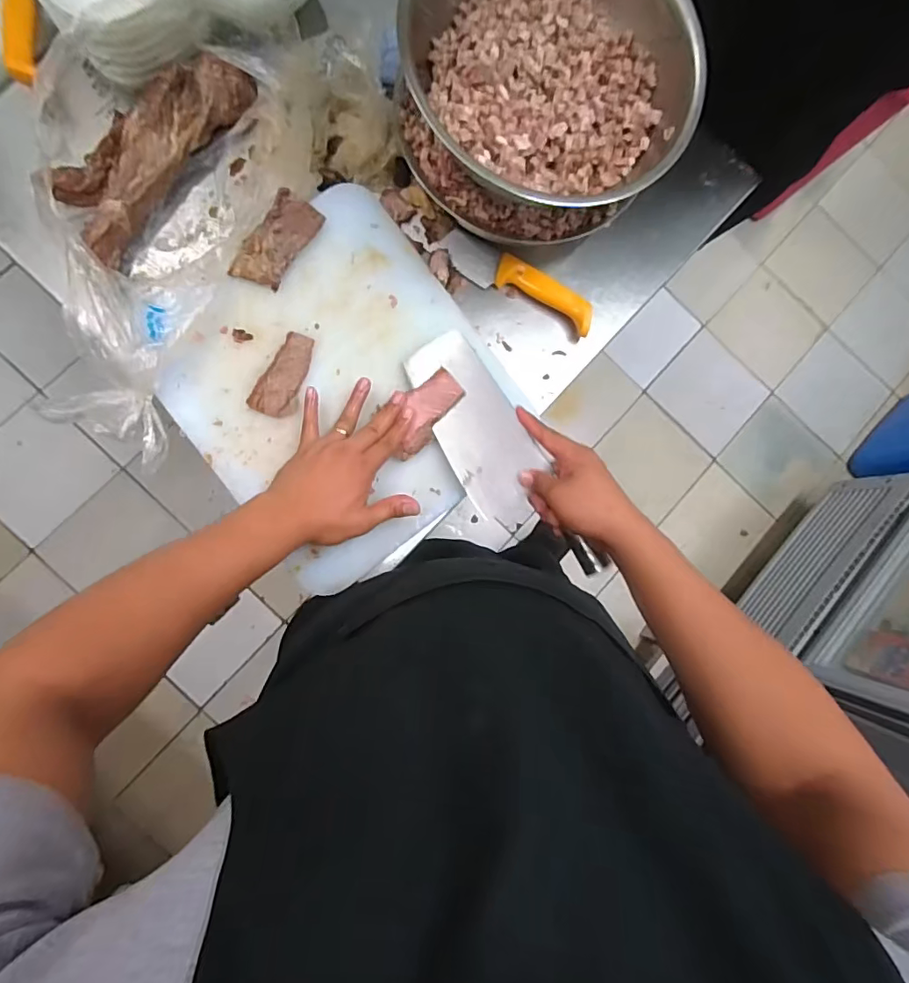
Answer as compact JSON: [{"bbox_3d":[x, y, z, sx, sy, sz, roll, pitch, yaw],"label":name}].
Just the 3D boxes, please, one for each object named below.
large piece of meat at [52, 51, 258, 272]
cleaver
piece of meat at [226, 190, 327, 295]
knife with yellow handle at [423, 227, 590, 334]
[{"bbox_3d":[-0.350,-0.393,0.587,0.092,0.054,0.264,36,82,-2],"label":"large piece of meat"},{"bbox_3d":[0.048,-0.040,0.590,0.095,0.018,0.319,-26,76,-8],"label":"cleaver"},{"bbox_3d":[-0.206,-0.289,0.596,0.053,0.018,0.117,31,82,-3],"label":"piece of meat"},{"bbox_3d":[0.076,-0.269,0.648,0.218,0.027,0.045,26,82,-4],"label":"knife with yellow handle"}]

